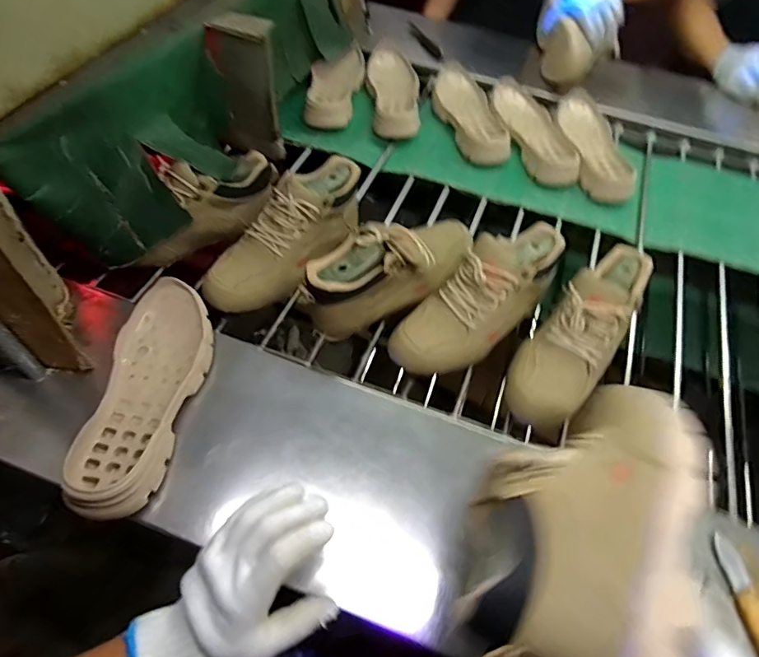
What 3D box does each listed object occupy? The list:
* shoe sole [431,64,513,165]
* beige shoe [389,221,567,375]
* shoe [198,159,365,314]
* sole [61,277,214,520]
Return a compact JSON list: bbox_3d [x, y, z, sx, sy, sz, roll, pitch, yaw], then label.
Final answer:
[{"bbox_3d":[0.174,-0.433,0.994,0.112,0.059,0.286,-10,56,-12],"label":"shoe sole"},{"bbox_3d":[0.140,-0.041,0.665,0.289,0.095,0.102,-40,65,-7],"label":"beige shoe"},{"bbox_3d":[-0.128,-0.132,0.704,0.101,0.091,0.285,39,81,21],"label":"shoe"},{"bbox_3d":[-0.263,0.070,0.564,0.106,0.043,0.283,2,56,-3],"label":"sole"}]

